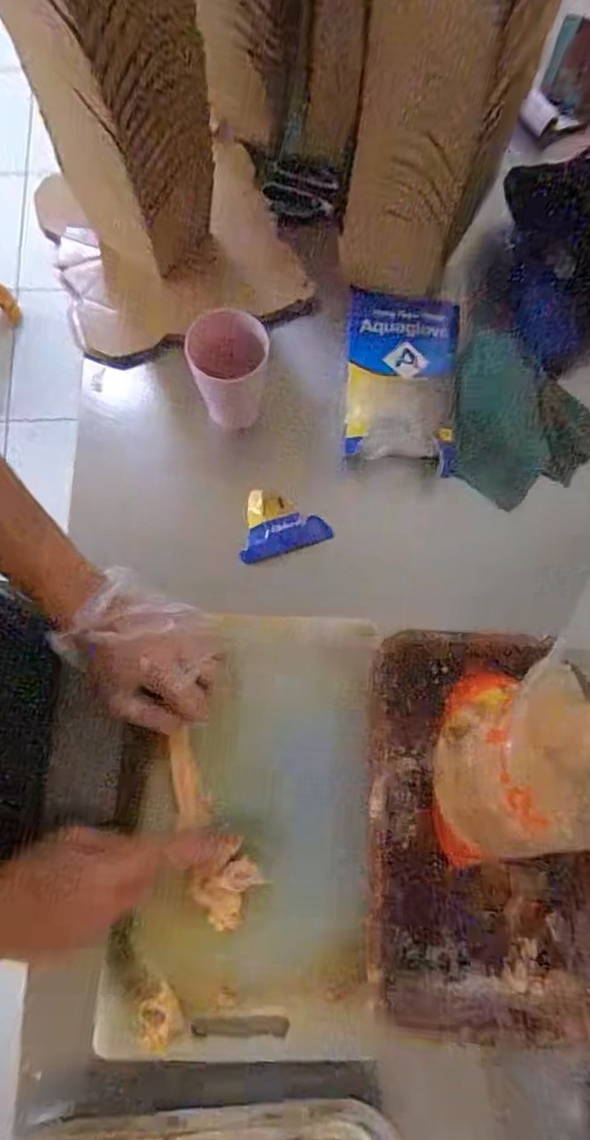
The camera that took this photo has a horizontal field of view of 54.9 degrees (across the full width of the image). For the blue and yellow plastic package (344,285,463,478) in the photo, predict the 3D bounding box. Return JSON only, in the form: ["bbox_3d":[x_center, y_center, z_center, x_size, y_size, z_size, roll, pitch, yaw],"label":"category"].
[{"bbox_3d":[0.107,-0.202,0.575,0.106,0.034,0.200,3,77,2],"label":"blue and yellow plastic package"}]

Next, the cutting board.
[{"bbox_3d":[-0.039,0.211,0.473,0.203,0.020,0.341,3,80,-5],"label":"cutting board"}]

